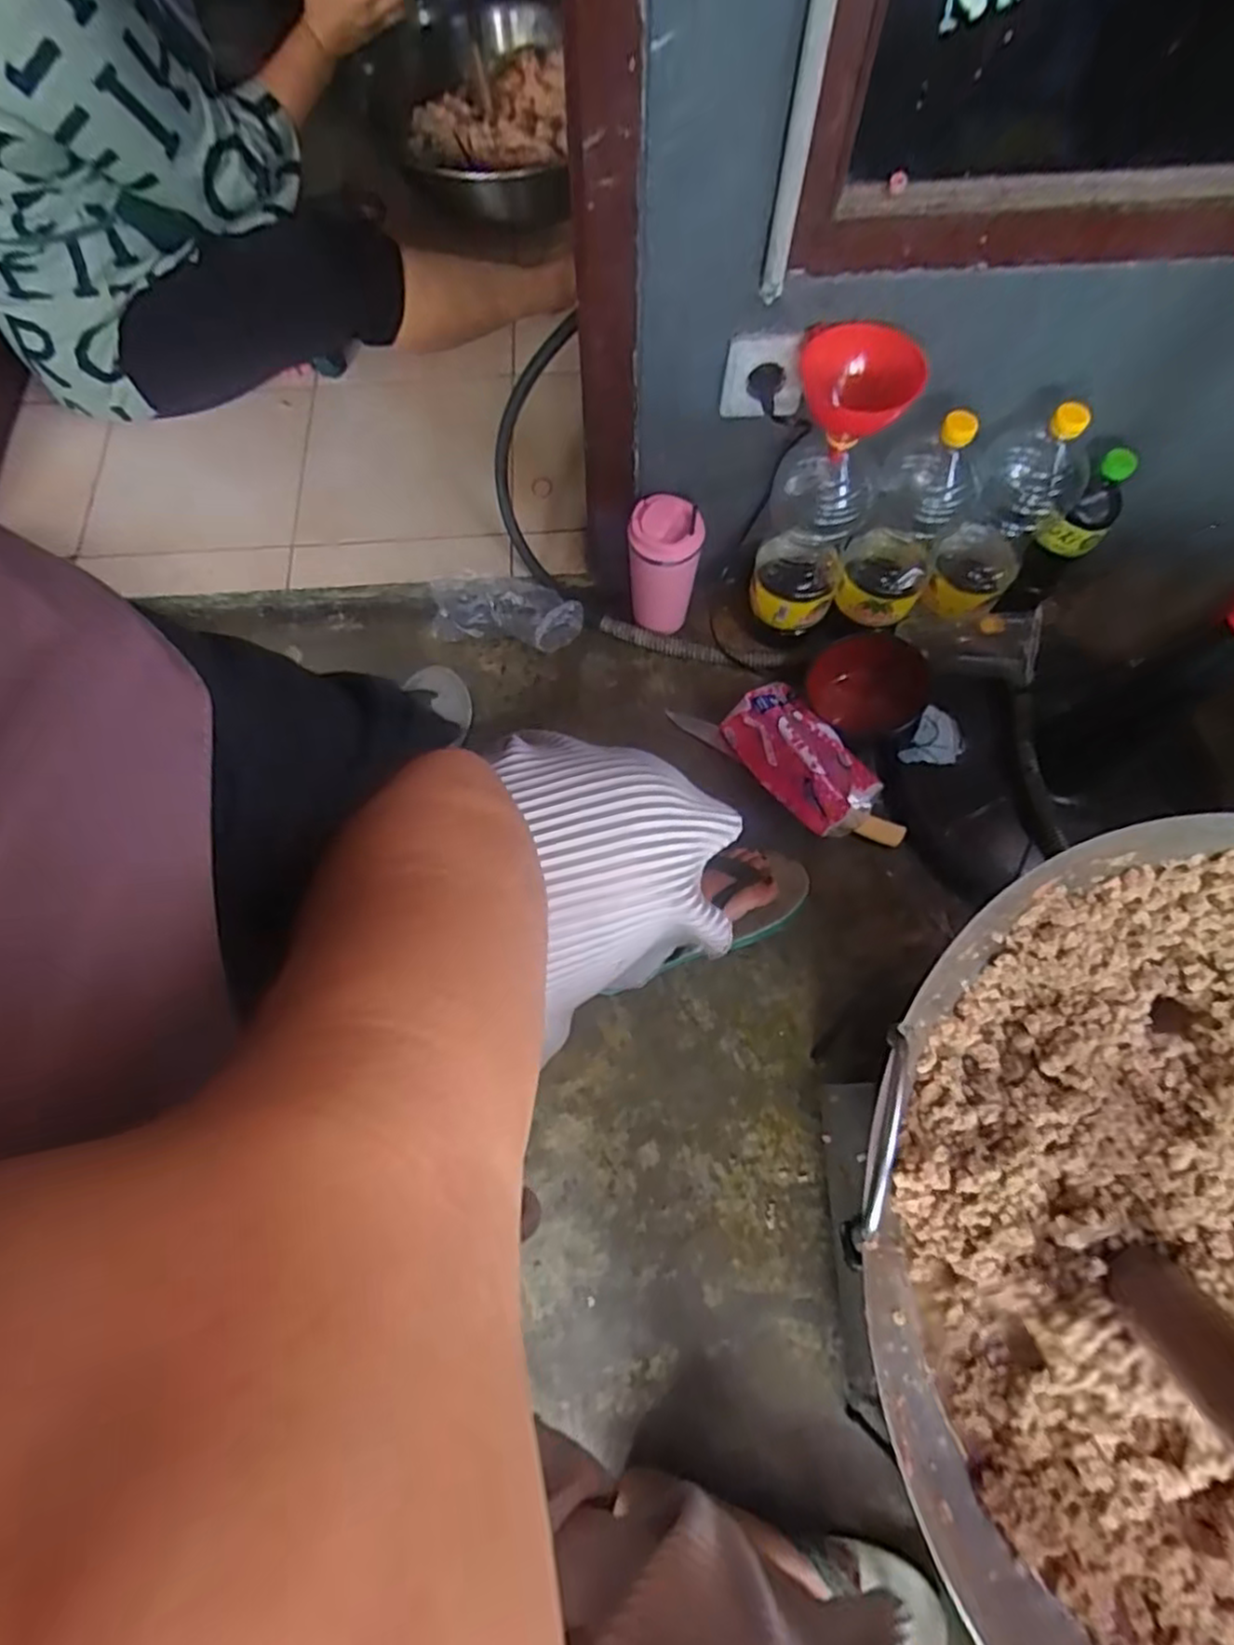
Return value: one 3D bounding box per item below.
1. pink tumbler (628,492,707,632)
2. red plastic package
[{"bbox_3d":[0.056,-0.306,0.868,0.080,0.165,0.071,2,70,2],"label":"pink tumbler"},{"bbox_3d":[0.221,-0.076,0.849,0.095,0.103,0.192,-38,74,-12],"label":"red plastic package"}]

